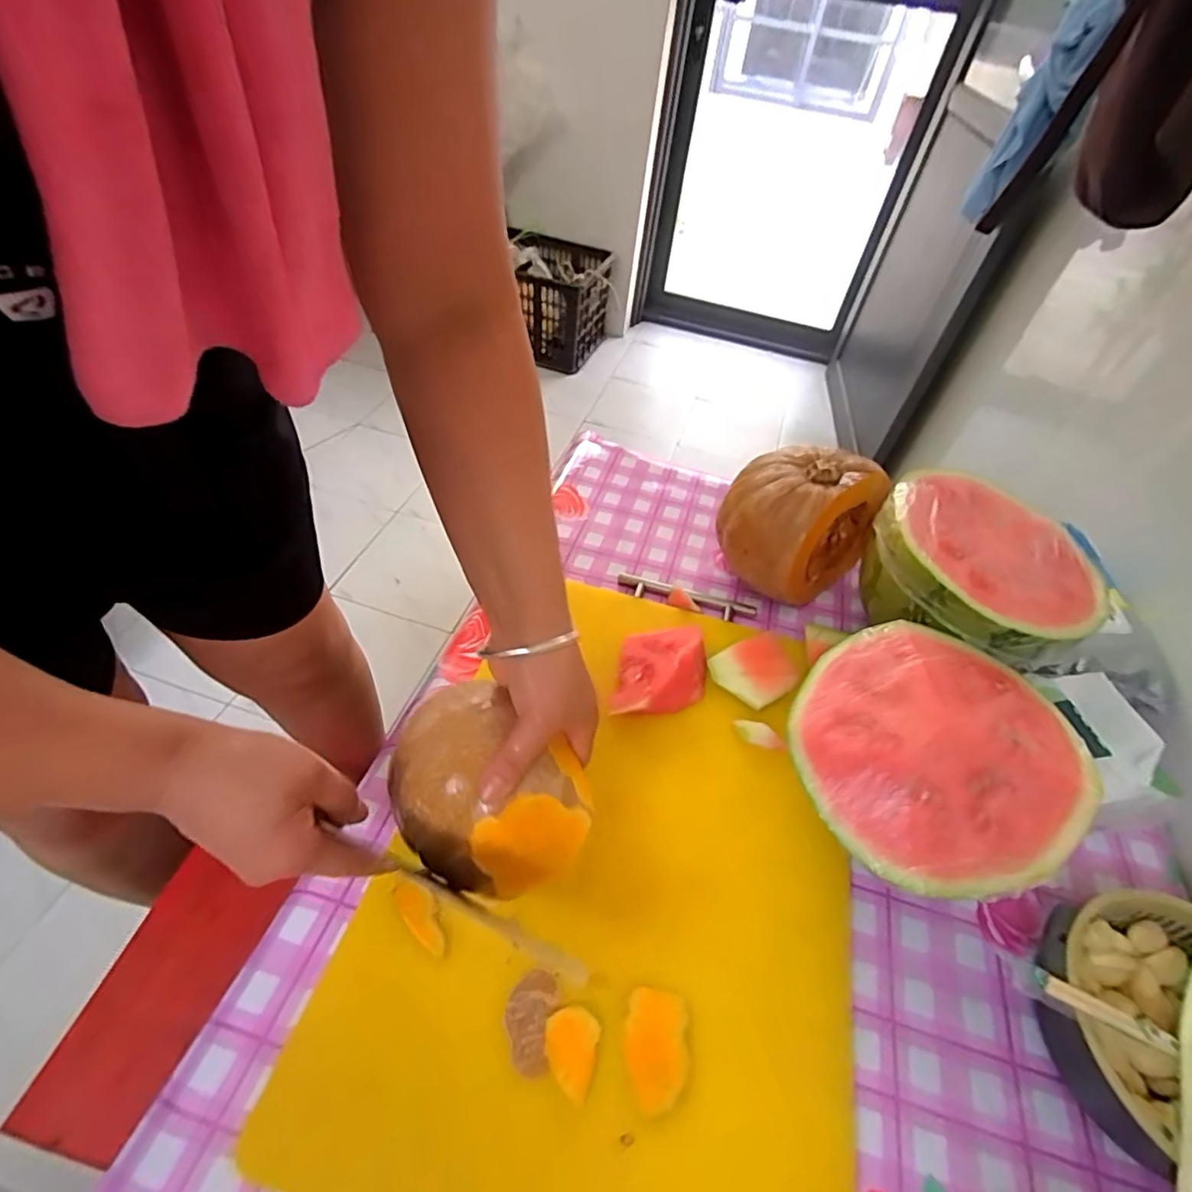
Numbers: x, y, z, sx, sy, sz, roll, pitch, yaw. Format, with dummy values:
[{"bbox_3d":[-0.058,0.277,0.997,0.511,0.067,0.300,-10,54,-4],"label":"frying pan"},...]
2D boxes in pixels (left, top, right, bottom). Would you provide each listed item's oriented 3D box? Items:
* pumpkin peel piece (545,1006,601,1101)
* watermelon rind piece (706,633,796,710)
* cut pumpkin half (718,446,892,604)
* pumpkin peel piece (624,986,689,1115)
[{"bbox_3d":[-0.017,0.275,0.354,0.032,0.004,0.042,13,49,5],"label":"pumpkin peel piece"},{"bbox_3d":[0.152,0.072,0.557,0.081,0.018,0.064,-29,57,-27],"label":"watermelon rind piece"},{"bbox_3d":[0.207,-0.077,0.619,0.158,0.143,0.124,-26,57,-27],"label":"cut pumpkin half"},{"bbox_3d":[0.037,0.281,0.362,0.038,0.010,0.059,5,49,-1],"label":"pumpkin peel piece"}]

